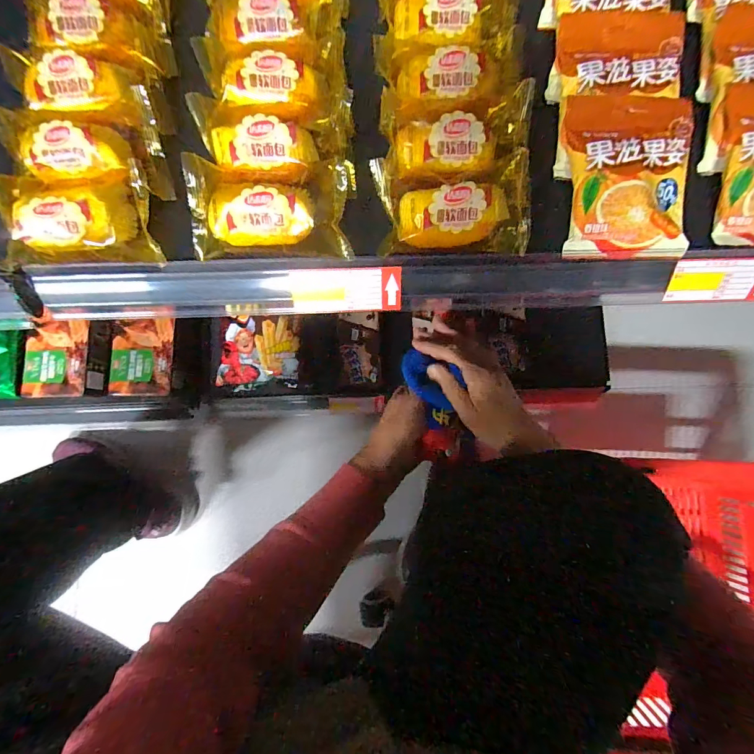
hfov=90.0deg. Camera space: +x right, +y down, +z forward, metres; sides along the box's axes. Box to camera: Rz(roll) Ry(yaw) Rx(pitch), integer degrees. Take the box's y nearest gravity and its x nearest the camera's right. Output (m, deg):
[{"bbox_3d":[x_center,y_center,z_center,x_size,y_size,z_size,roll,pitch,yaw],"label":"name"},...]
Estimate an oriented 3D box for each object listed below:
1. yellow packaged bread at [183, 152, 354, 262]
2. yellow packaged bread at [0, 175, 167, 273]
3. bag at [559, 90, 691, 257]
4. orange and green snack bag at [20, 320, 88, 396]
[{"bbox_3d":[-0.082,-0.127,0.287,0.120,0.040,0.065,-2,81,-1],"label":"yellow packaged bread"},{"bbox_3d":[-0.231,-0.121,0.286,0.114,0.041,0.068,-1,81,-1],"label":"yellow packaged bread"},{"bbox_3d":[0.203,-0.164,0.307,0.096,0.027,0.125,-1,81,-1],"label":"bag"},{"bbox_3d":[-0.489,-0.026,0.585,0.089,0.040,0.117,1,81,-1],"label":"orange and green snack bag"}]

